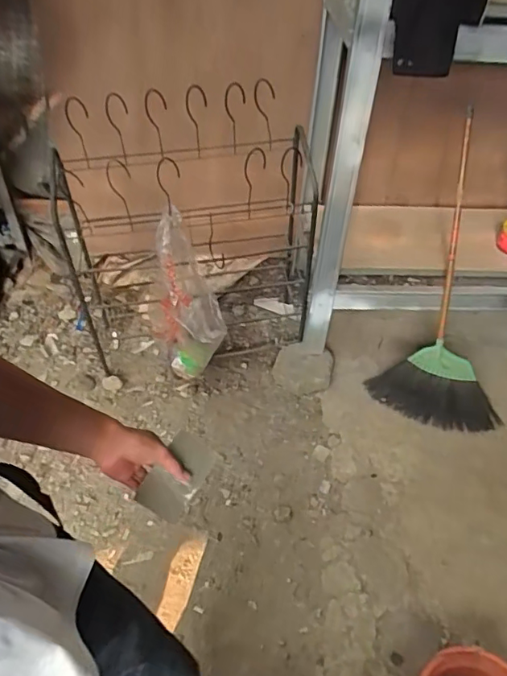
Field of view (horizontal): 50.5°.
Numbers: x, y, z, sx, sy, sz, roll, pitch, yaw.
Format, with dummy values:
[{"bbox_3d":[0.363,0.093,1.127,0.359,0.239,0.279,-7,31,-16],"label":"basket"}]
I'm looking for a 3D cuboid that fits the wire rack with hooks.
[{"bbox_3d":[-0.213,-0.343,1.796,0.797,0.914,0.394,-3,44,-2],"label":"wire rack with hooks"}]

